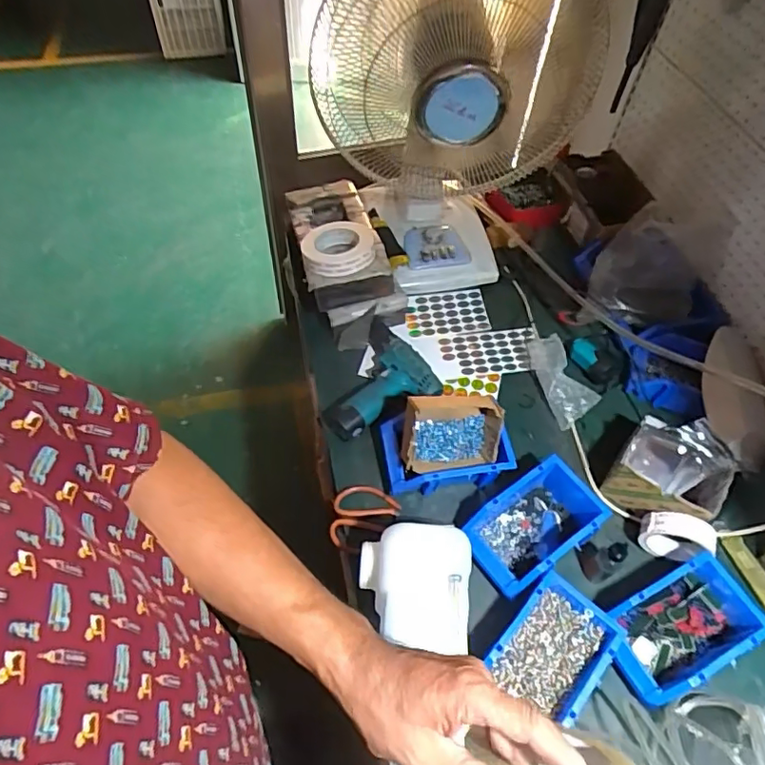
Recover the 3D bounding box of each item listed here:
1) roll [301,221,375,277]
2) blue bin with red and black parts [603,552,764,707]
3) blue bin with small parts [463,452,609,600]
[{"bbox_3d":[-0.077,-0.239,0.979,0.126,0.035,0.119,2,55,-2],"label":"roll"},{"bbox_3d":[0.384,0.318,0.727,0.202,0.062,0.119,-21,59,-17],"label":"blue bin with red and black parts"},{"bbox_3d":[0.219,0.206,0.804,0.197,0.081,0.116,-31,62,-22],"label":"blue bin with small parts"}]

